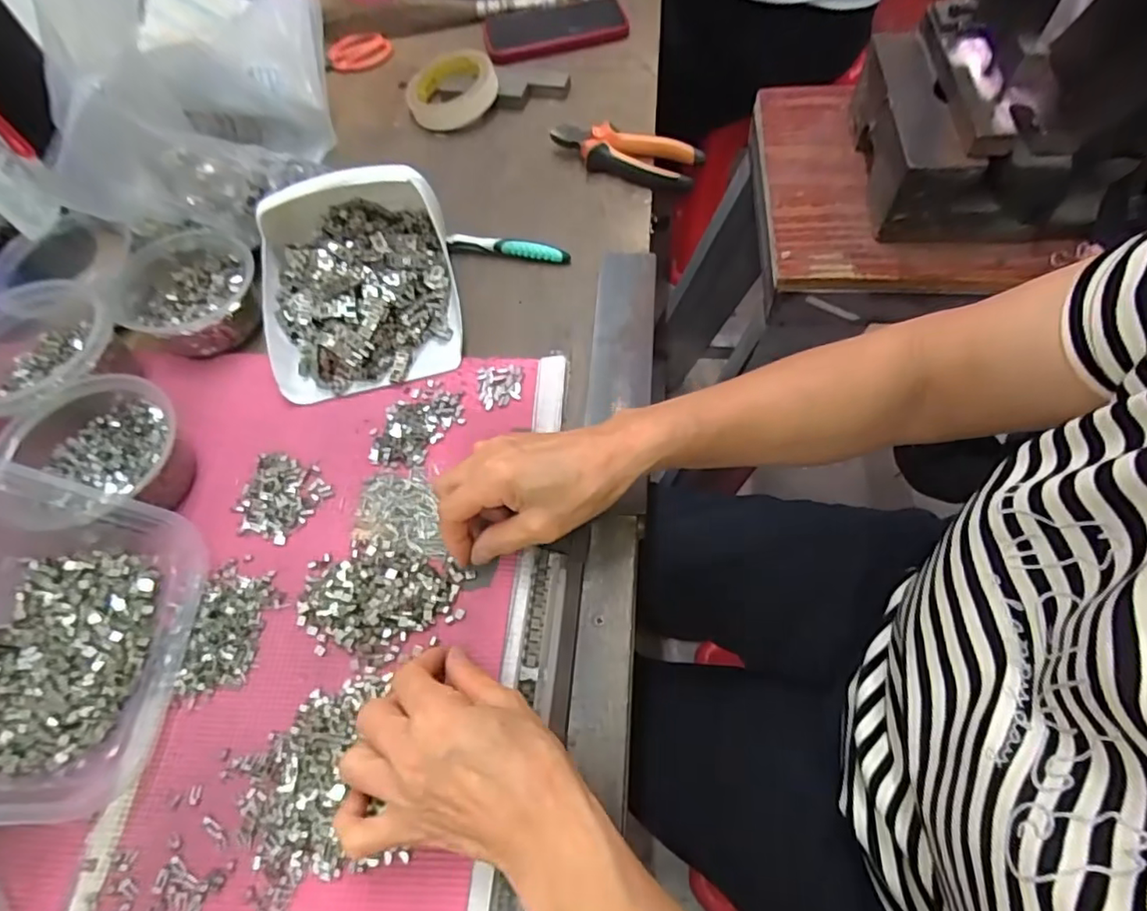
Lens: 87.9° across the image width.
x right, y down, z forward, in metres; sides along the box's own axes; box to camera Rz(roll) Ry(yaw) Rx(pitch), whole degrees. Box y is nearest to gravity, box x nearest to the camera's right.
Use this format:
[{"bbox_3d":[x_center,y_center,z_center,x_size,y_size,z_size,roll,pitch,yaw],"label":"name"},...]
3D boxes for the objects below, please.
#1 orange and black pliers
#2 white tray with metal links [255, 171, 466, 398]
[{"bbox_3d":[0.049,-0.297,0.588,0.149,0.033,0.052,22,65,13],"label":"orange and black pliers"},{"bbox_3d":[-0.178,-0.148,0.480,0.153,0.076,0.173,-11,62,-3],"label":"white tray with metal links"}]

